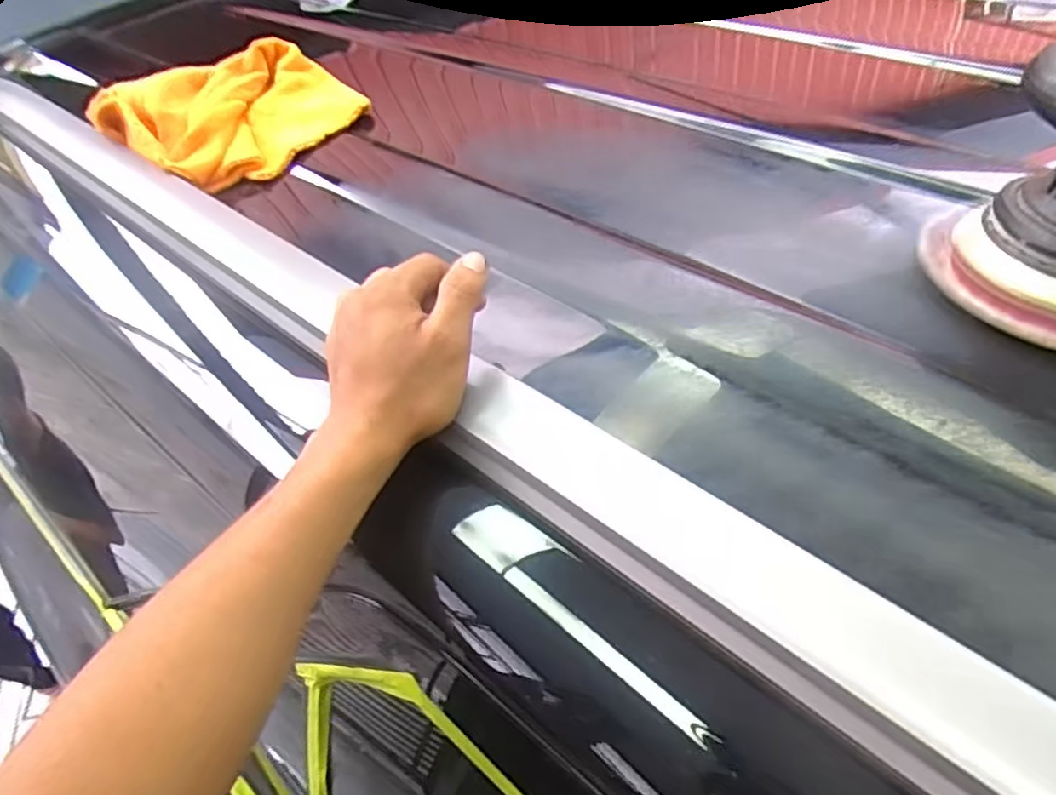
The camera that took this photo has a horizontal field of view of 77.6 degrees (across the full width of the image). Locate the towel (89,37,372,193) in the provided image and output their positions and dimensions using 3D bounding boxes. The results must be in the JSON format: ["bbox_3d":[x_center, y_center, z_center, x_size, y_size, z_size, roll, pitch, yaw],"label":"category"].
[{"bbox_3d":[-0.292,-0.289,0.663,0.188,0.041,0.208,33,56,30],"label":"towel"}]

